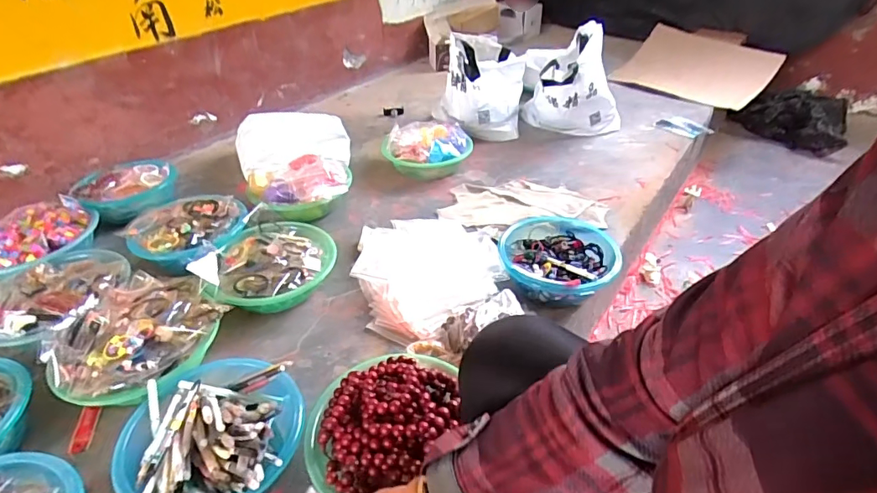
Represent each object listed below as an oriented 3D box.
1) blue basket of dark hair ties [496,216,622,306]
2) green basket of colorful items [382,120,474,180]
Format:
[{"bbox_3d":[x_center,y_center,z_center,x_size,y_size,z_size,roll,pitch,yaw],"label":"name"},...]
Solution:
[{"bbox_3d":[0.241,0.008,0.976,0.229,0.078,0.291,6,38,10],"label":"blue basket of dark hair ties"},{"bbox_3d":[-0.031,-0.261,1.306,0.240,0.107,0.202,2,37,4],"label":"green basket of colorful items"}]

